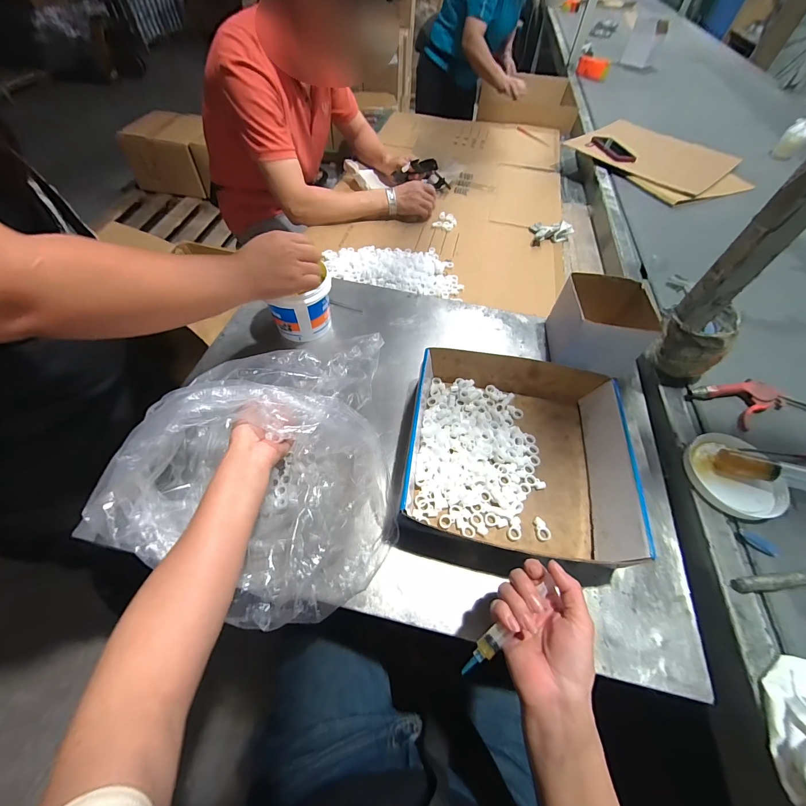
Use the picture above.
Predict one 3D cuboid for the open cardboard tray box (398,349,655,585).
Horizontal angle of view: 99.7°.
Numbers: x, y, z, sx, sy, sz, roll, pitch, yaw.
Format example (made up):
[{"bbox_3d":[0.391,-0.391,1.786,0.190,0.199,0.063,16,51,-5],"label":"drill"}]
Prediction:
[{"bbox_3d":[0.160,0.060,0.493,0.295,0.072,0.284,9,57,2],"label":"open cardboard tray box"}]

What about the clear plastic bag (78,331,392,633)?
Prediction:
[{"bbox_3d":[-0.190,0.064,0.441,0.325,0.155,0.367,-4,53,-4],"label":"clear plastic bag"}]

